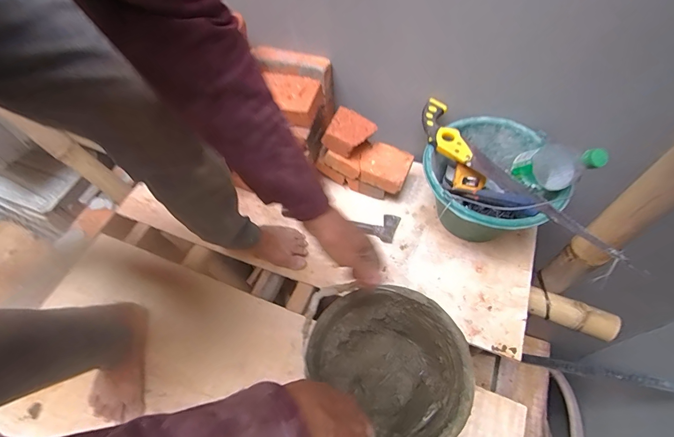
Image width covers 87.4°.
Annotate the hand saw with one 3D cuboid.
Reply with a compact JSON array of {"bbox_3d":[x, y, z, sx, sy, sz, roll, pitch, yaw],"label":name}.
[{"bbox_3d":[0.318,-0.077,0.687,0.089,0.034,0.471,-30,61,-15],"label":"hand saw"}]

